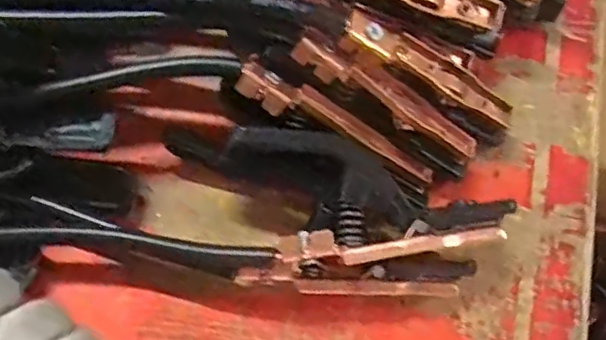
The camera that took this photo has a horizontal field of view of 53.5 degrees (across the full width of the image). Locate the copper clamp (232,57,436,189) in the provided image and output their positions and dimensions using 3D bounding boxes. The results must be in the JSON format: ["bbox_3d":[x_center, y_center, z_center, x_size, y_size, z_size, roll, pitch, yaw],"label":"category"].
[{"bbox_3d":[0.017,-0.020,0.264,0.097,0.013,0.018,27,72,-14],"label":"copper clamp"}]

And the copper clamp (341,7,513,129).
[{"bbox_3d":[0.058,-0.045,0.272,0.093,0.012,0.022,23,70,-24],"label":"copper clamp"}]

